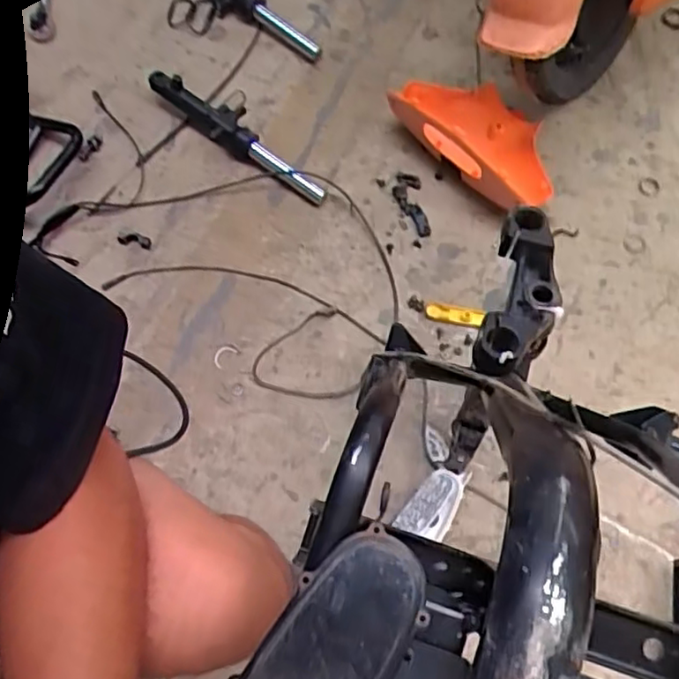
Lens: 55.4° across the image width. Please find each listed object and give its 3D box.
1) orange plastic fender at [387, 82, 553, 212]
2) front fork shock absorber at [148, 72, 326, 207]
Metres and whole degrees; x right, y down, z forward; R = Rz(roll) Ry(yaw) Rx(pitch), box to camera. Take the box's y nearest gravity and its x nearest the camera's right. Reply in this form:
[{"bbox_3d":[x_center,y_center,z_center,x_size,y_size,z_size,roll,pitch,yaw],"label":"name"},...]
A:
[{"bbox_3d":[0.216,-0.310,0.981,0.132,0.095,0.274,-38,72,-14],"label":"orange plastic fender"},{"bbox_3d":[-0.155,-0.326,1.015,0.334,0.058,0.061,32,71,13],"label":"front fork shock absorber"}]

